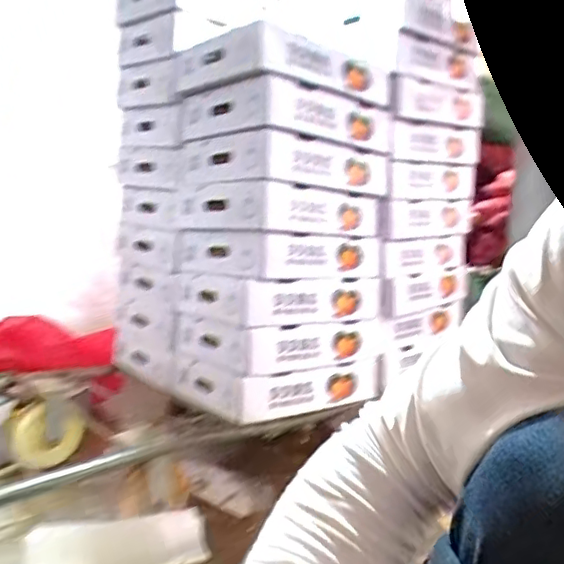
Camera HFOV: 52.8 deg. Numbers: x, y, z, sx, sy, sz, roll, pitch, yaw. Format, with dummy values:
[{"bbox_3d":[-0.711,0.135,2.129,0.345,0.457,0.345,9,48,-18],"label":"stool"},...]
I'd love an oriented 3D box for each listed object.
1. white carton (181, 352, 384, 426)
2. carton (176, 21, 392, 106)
[{"bbox_3d":[-0.013,0.196,1.189,0.369,0.084,0.246,-4,8,-40],"label":"white carton"},{"bbox_3d":[-0.005,-0.407,1.126,0.289,0.087,0.357,7,9,44],"label":"carton"}]

